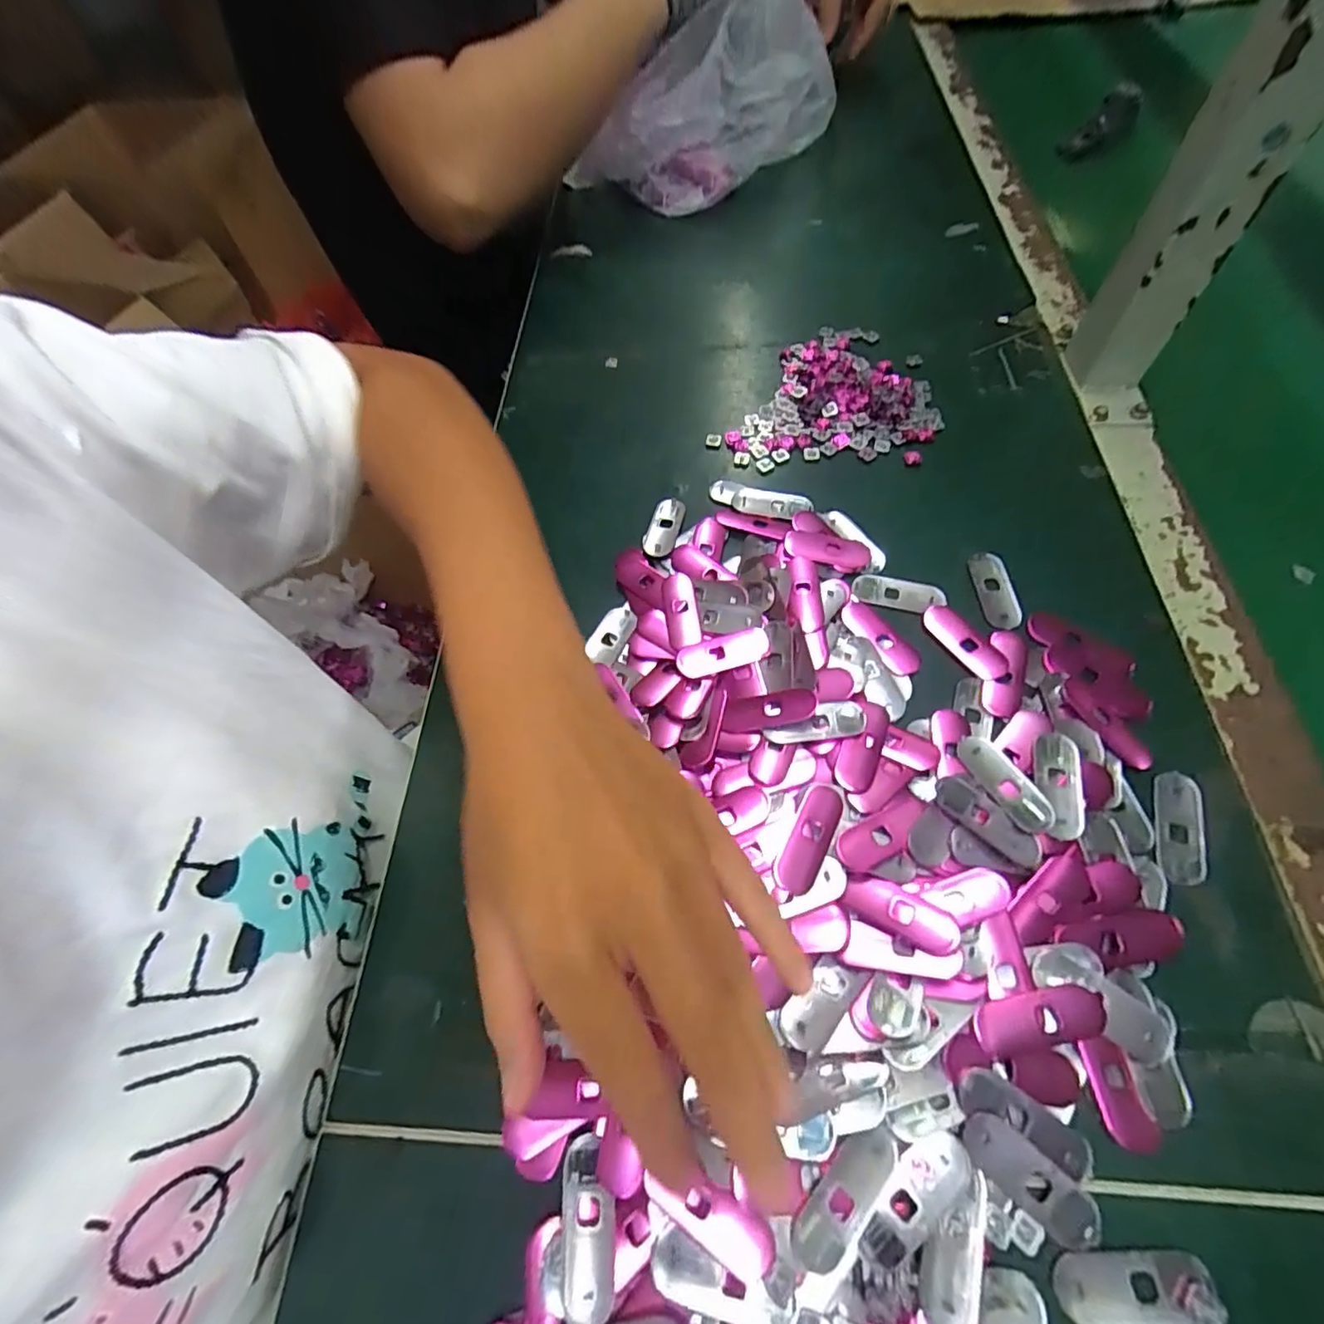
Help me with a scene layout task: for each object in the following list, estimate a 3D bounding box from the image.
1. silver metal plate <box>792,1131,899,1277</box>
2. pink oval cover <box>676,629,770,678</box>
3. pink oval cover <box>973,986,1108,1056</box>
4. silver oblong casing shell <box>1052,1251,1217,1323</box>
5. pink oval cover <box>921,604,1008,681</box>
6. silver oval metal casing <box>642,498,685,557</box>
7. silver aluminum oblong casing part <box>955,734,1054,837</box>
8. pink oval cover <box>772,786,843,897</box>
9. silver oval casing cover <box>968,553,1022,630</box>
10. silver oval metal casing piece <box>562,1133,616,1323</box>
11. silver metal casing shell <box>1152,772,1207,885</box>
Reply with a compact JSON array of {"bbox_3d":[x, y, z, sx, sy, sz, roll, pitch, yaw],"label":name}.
[{"bbox_3d":[0.066,0.189,0.208,0.048,0.004,0.019,-40,66,-17],"label":"silver metal plate"},{"bbox_3d":[0.032,-0.004,0.312,0.048,0.005,0.017,-17,61,-6],"label":"pink oval cover"},{"bbox_3d":[0.147,0.139,0.229,0.051,0.004,0.018,-11,61,-2],"label":"pink oval cover"},{"bbox_3d":[0.158,0.210,0.197,0.049,0.004,0.019,-3,61,2],"label":"silver oblong casing shell"},{"bbox_3d":[0.161,-0.011,0.314,0.018,0.004,0.050,-30,63,-13],"label":"pink oval cover"},{"bbox_3d":[0.001,-0.085,0.369,0.020,0.009,0.051,10,62,9],"label":"silver oval metal casing"},{"bbox_3d":[0.158,0.055,0.273,0.021,0.005,0.049,-29,63,-12],"label":"silver aluminum oblong casing part"},{"bbox_3d":[0.065,0.078,0.262,0.018,0.010,0.051,25,65,17],"label":"pink oval cover"},{"bbox_3d":[0.185,-0.040,0.328,0.020,0.005,0.048,-3,61,2],"label":"silver oval casing cover"},{"bbox_3d":[-0.027,0.200,0.210,0.019,0.005,0.049,-7,61,0],"label":"silver oval metal casing piece"},{"bbox_3d":[0.231,0.073,0.263,0.020,0.004,0.049,13,63,11],"label":"silver metal casing shell"}]

